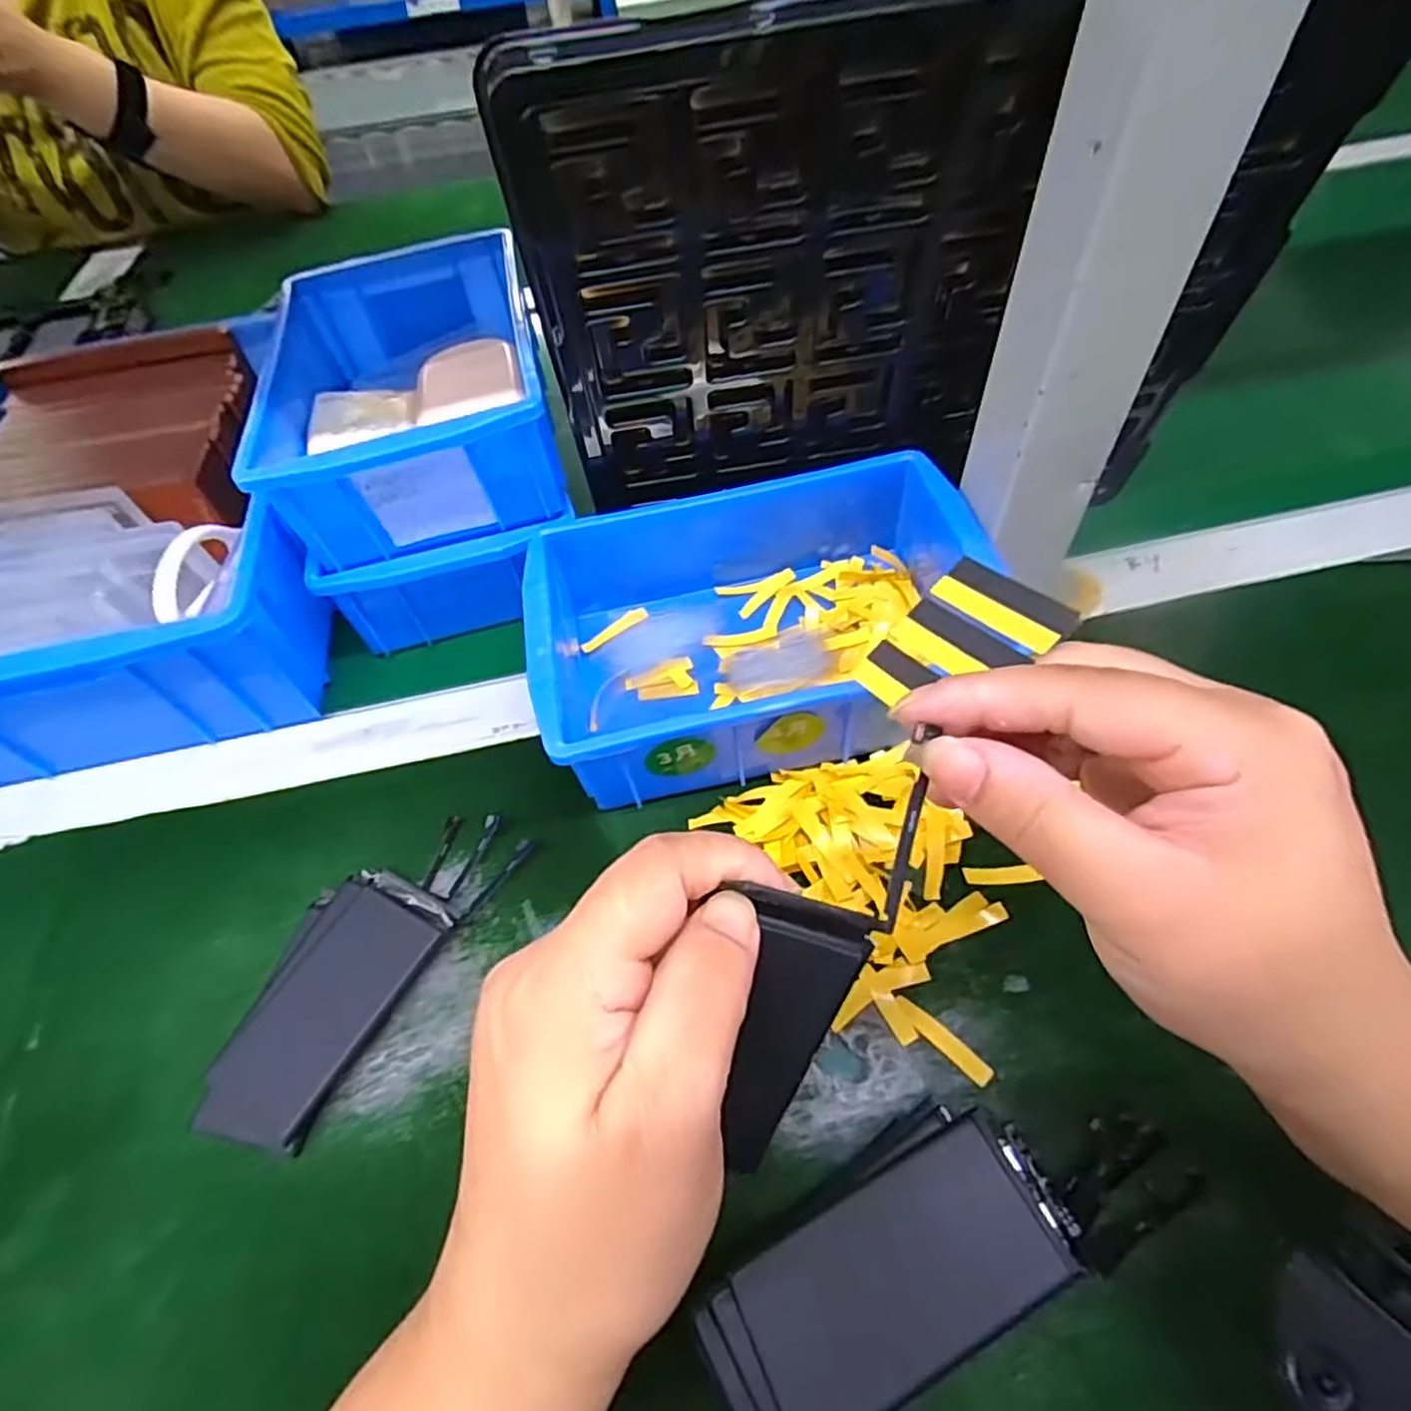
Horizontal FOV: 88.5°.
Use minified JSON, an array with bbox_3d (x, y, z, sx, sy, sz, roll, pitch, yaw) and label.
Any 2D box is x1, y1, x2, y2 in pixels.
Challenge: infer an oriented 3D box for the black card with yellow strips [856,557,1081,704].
[{"bbox_3d":[0.070,-0.016,0.199,0.047,0.004,0.039,-48,50,5],"label":"black card with yellow strips"}]

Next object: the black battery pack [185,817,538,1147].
[{"bbox_3d":[-0.137,0.099,0.289,0.060,0.013,0.137,25,62,20],"label":"black battery pack"}]

